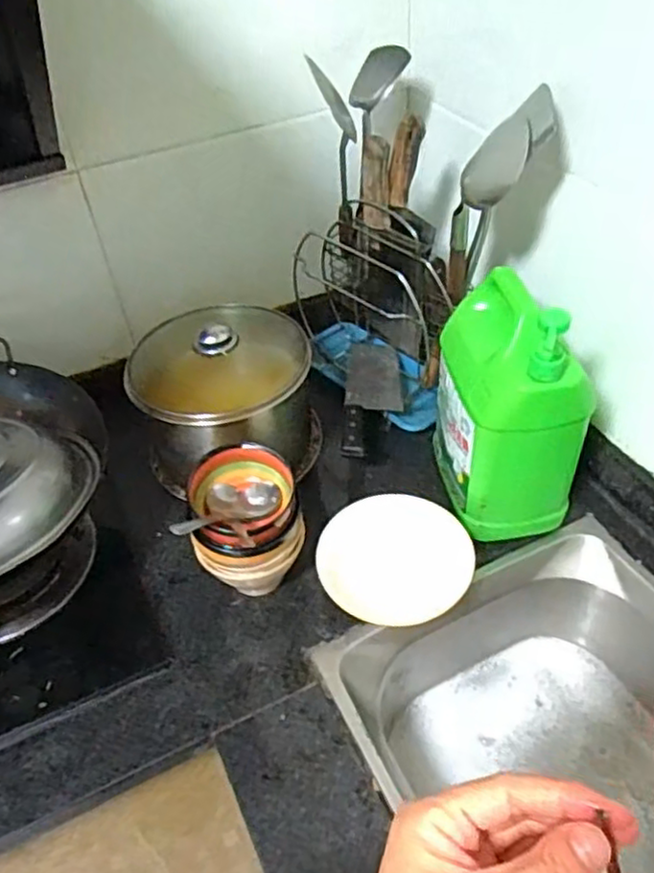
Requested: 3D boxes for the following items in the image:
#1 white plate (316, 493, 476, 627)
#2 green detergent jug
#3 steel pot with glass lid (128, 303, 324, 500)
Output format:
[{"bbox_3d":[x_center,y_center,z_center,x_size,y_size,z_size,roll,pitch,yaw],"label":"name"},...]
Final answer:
[{"bbox_3d":[0.078,0.135,0.780,0.169,0.015,0.164,-3,44,3],"label":"white plate"},{"bbox_3d":[0.201,-0.042,0.802,0.124,0.274,0.183,-13,45,-8],"label":"green detergent jug"},{"bbox_3d":[-0.128,-0.042,0.912,0.231,0.192,0.202,-13,45,-8],"label":"steel pot with glass lid"}]

